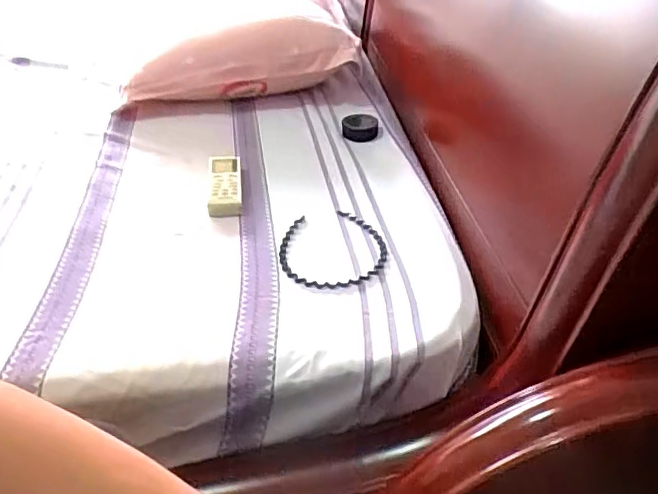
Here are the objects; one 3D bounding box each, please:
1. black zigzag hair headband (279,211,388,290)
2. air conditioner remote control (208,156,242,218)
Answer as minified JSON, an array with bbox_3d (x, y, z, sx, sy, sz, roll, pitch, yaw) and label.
[{"bbox_3d":[0.005,0.002,0.658,0.122,0.015,0.146,-1,37,-3],"label":"black zigzag hair headband"},{"bbox_3d":[-0.139,-0.083,0.755,0.043,0.019,0.130,-4,37,-8],"label":"air conditioner remote control"}]

